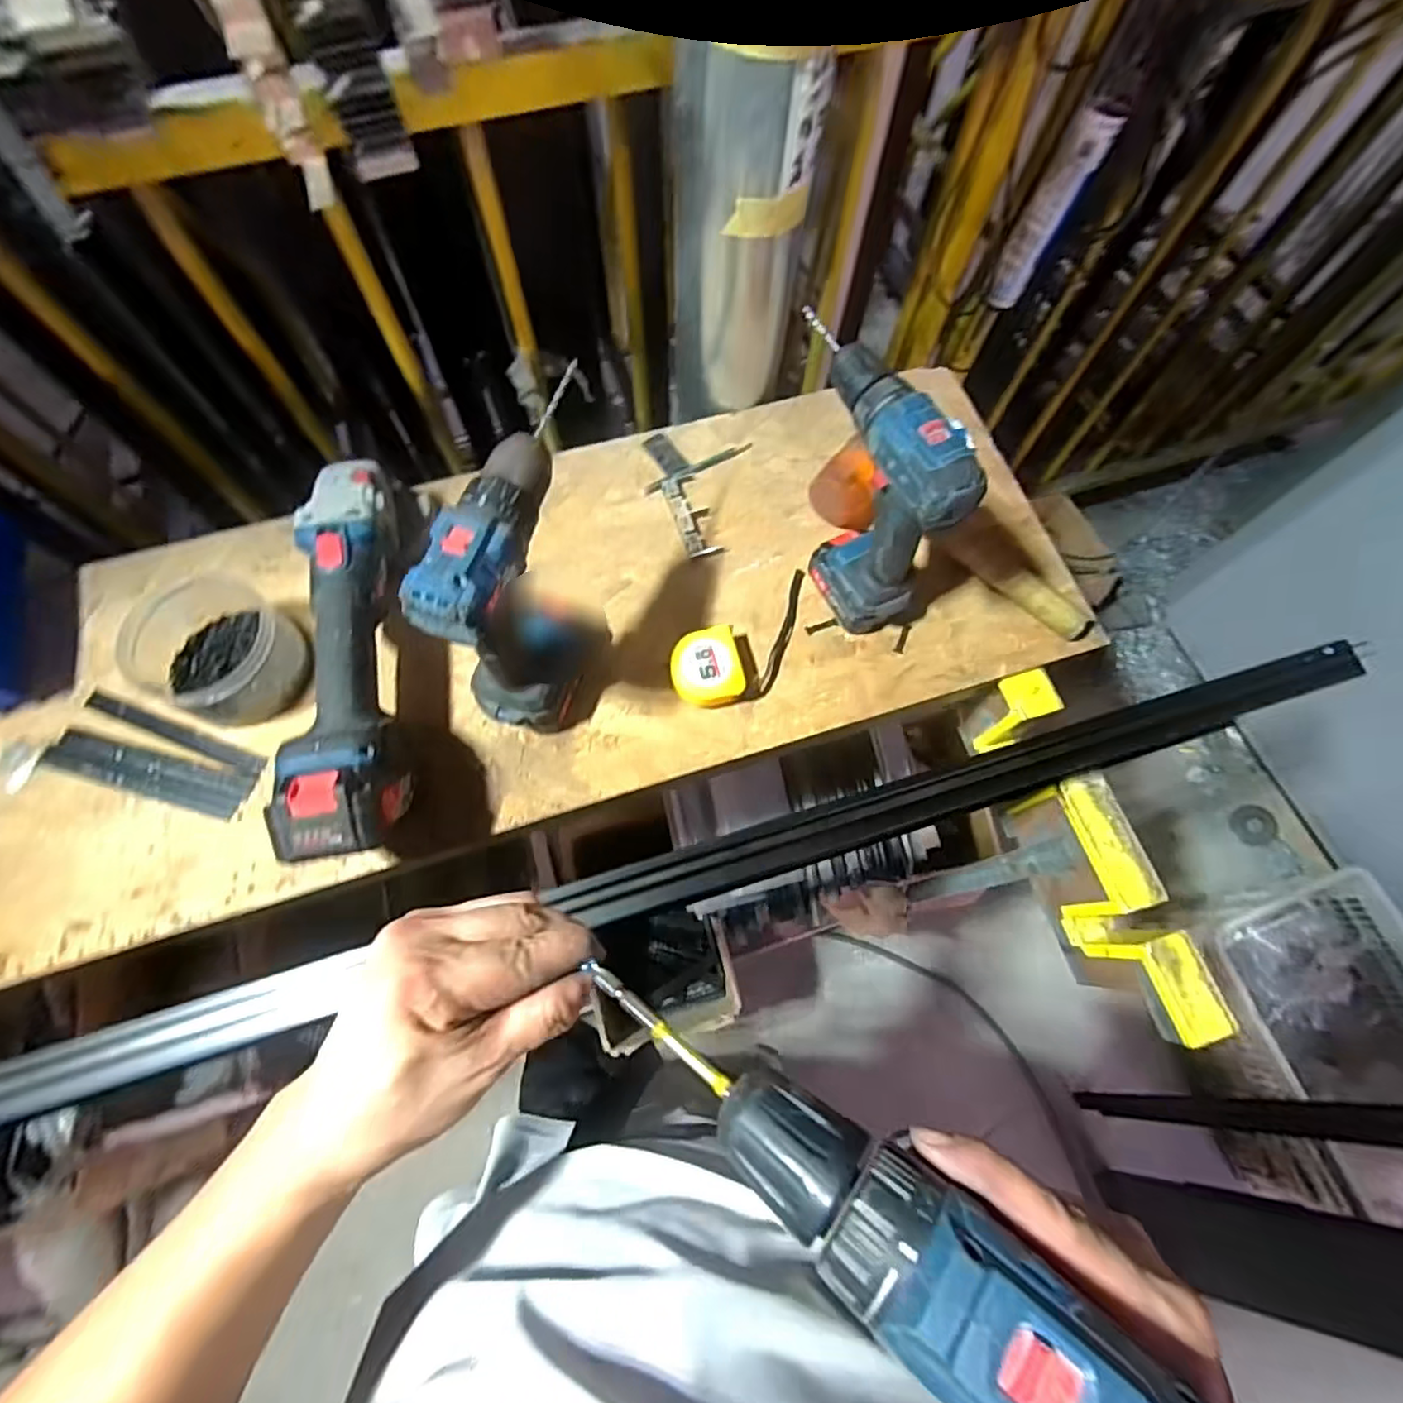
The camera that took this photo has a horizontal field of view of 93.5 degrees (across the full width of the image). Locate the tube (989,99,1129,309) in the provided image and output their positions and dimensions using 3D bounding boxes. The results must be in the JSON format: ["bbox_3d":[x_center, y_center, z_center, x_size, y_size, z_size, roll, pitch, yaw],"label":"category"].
[{"bbox_3d":[0.418,-0.588,0.802,0.057,0.210,0.044,29,71,8],"label":"tube"}]

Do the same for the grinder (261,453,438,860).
[{"bbox_3d":[-0.288,-0.048,0.549,0.096,0.109,0.359,-4,70,-4],"label":"grinder"}]

